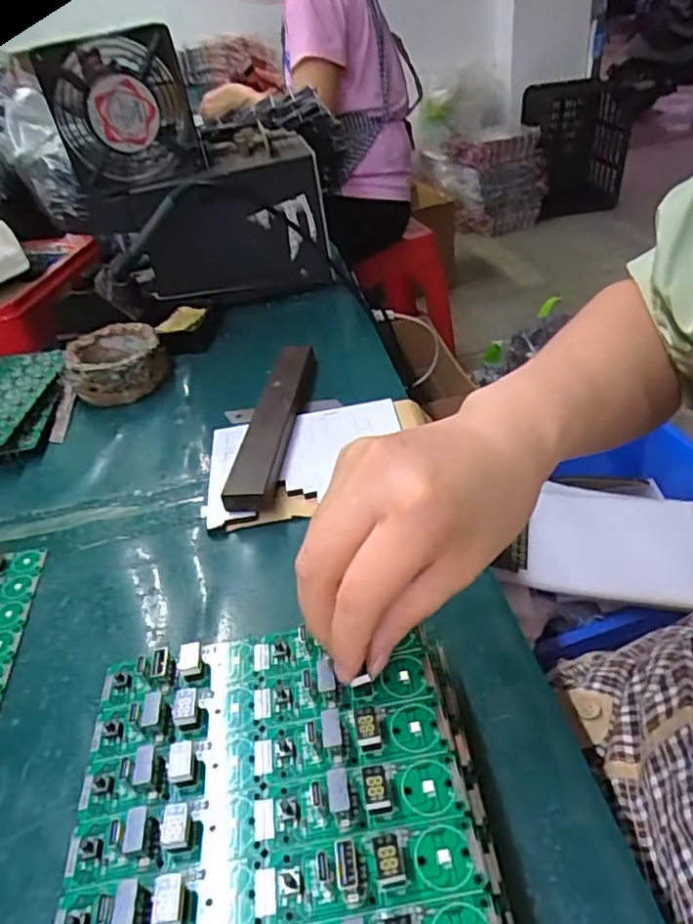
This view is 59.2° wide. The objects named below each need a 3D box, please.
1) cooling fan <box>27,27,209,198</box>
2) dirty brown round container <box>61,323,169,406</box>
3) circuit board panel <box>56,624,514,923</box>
[{"bbox_3d":[-0.201,-0.315,0.551,0.118,0.116,0.050,-17,39,-11],"label":"cooling fan"},{"bbox_3d":[-0.214,-0.091,0.568,0.084,0.045,0.084,-5,38,4],"label":"dirty brown round container"},{"bbox_3d":[-0.025,0.120,0.208,0.142,0.013,0.147,-8,38,0],"label":"circuit board panel"}]

